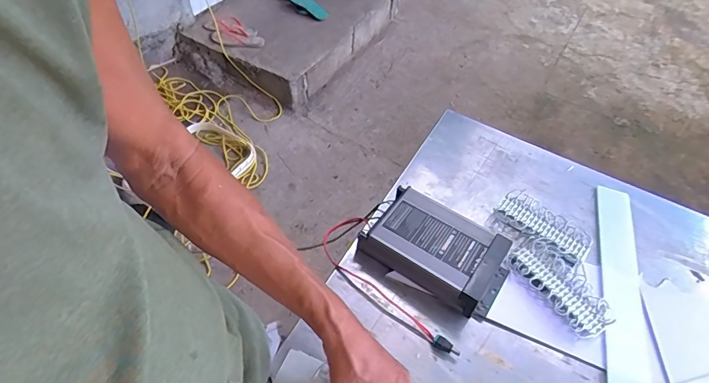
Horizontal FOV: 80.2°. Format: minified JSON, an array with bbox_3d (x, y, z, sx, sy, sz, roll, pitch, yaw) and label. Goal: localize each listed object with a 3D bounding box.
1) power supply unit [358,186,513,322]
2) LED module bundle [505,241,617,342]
[{"bbox_3d":[0.116,0.080,0.581,0.187,0.052,0.109,31,55,18],"label":"power supply unit"},{"bbox_3d":[0.282,0.128,0.577,0.071,0.012,0.143,-27,58,-24],"label":"LED module bundle"}]

